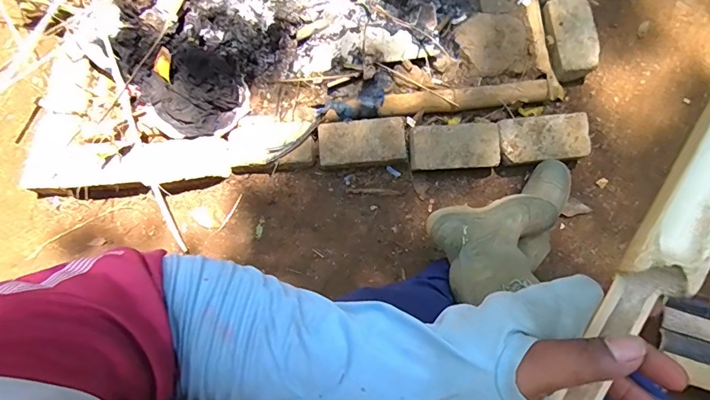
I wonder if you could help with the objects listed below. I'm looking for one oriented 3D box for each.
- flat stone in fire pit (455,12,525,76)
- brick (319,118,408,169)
[{"bbox_3d":[0.350,-0.409,1.098,0.172,0.034,0.182,3,72,7],"label":"flat stone in fire pit"},{"bbox_3d":[0.020,-0.138,1.071,0.215,0.058,0.110,-5,71,0],"label":"brick"}]

